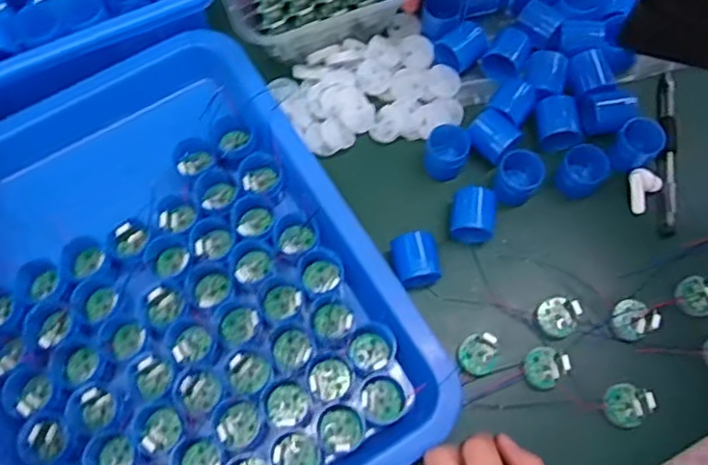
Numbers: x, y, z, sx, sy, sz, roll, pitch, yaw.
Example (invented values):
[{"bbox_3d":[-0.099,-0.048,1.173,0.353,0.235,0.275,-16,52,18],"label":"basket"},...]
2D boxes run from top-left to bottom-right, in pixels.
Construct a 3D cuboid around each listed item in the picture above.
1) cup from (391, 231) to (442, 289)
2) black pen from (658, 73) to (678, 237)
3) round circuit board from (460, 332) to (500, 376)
[{"bbox_3d":[0.040,0.020,0.413,0.027,0.028,0.036,-9,71,-4],"label":"cup"},{"bbox_3d":[0.226,-0.059,0.445,0.012,0.007,0.126,10,70,3],"label":"black pen"},{"bbox_3d":[0.080,0.077,0.395,0.024,0.010,0.025,-1,81,4],"label":"round circuit board"}]

